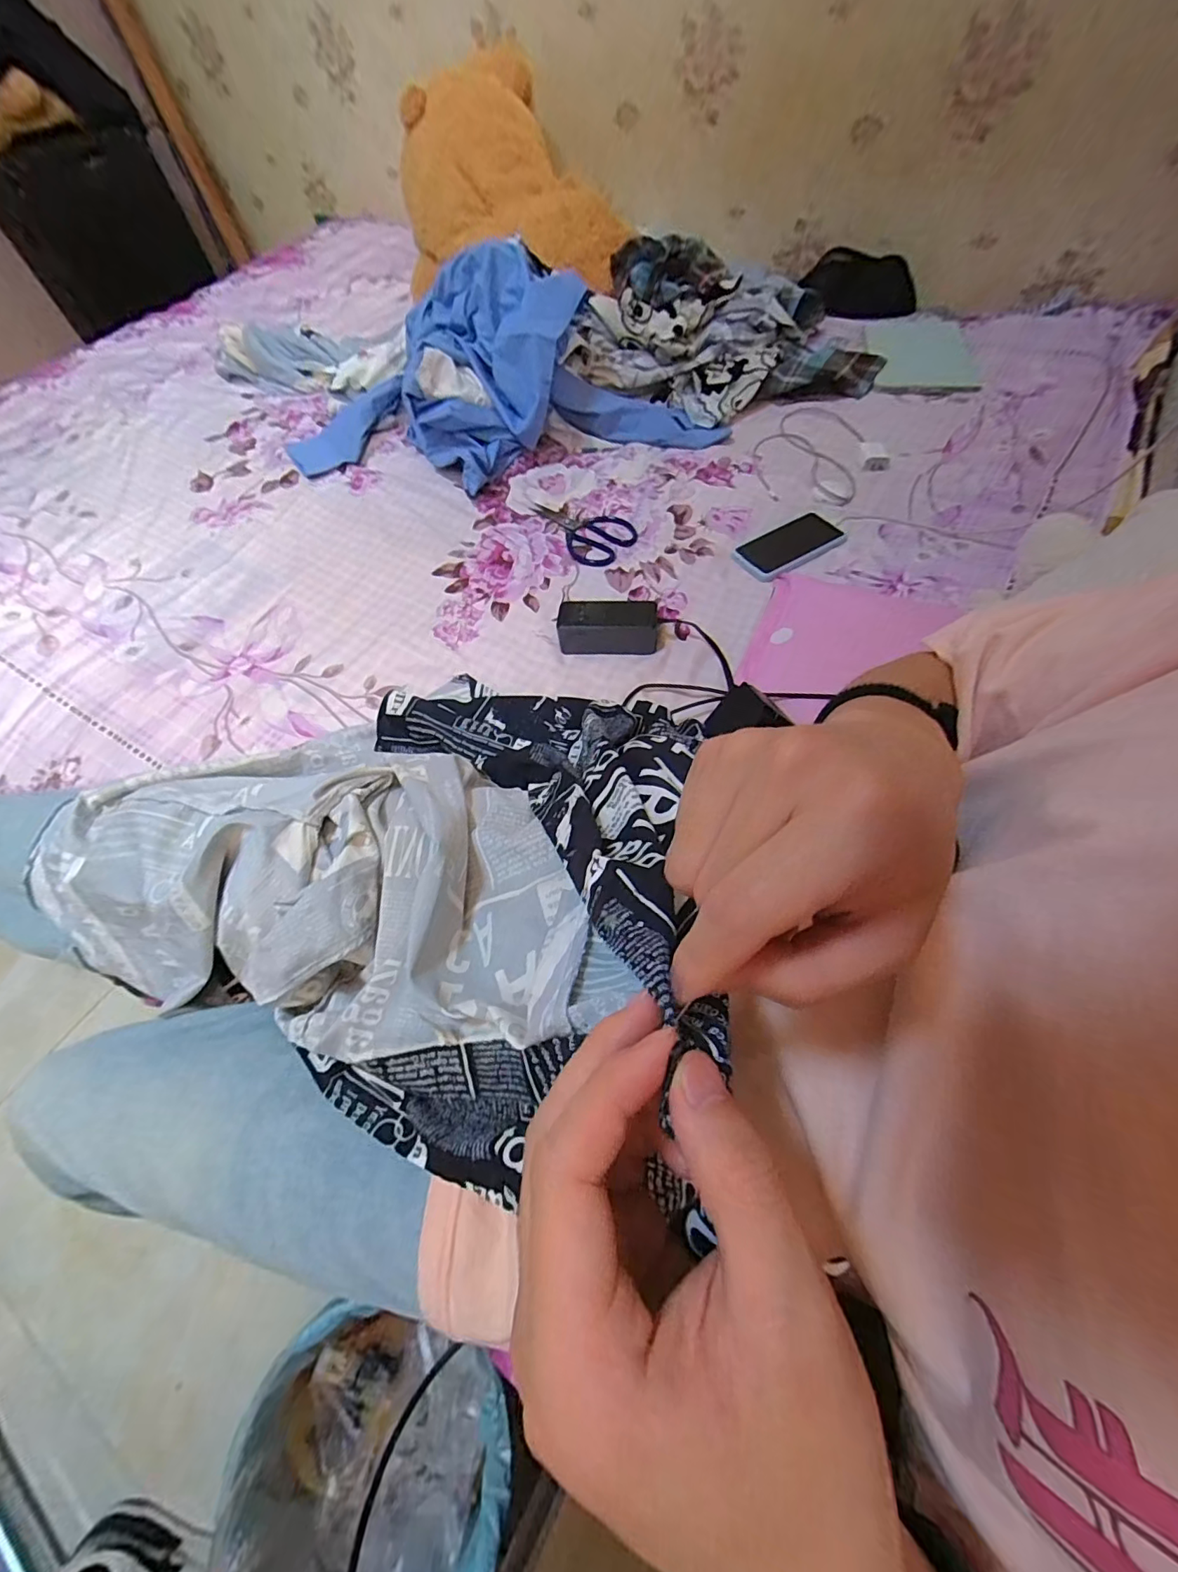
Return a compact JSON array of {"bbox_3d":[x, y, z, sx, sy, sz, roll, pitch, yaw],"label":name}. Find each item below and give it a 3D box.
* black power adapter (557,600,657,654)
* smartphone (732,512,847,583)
[{"bbox_3d":[0.026,-0.215,0.690,0.129,0.042,0.061,4,63,4],"label":"black power adapter"},{"bbox_3d":[0.307,-0.364,0.774,0.178,0.011,0.087,-30,65,-13],"label":"smartphone"}]

